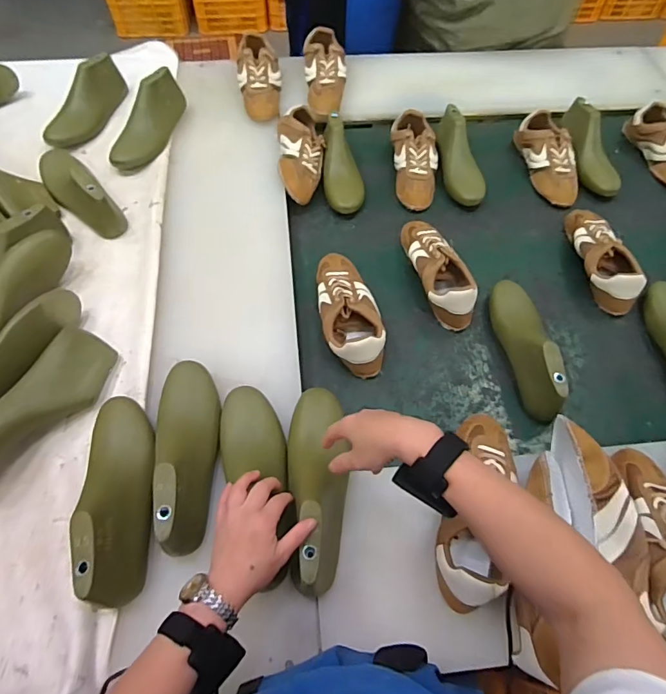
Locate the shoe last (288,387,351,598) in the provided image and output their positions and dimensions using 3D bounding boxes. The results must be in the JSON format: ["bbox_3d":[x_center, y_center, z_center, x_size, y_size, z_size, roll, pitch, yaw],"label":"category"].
[{"bbox_3d":[-0.017,0.171,0.592,0.079,0.095,0.261,-2,52,-2],"label":"shoe last"}]

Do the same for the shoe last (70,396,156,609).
[{"bbox_3d":[-0.275,0.179,0.573,0.078,0.093,0.260,-10,61,-7],"label":"shoe last"}]

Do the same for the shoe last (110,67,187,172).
[{"bbox_3d":[-0.387,-0.485,0.959,0.072,0.075,0.246,14,61,7],"label":"shoe last"}]

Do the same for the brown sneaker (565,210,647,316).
[{"bbox_3d":[0.509,-0.180,0.872,0.082,0.076,0.243,-3,60,-3],"label":"brown sneaker"}]

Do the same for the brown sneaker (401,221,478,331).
[{"bbox_3d":[0.191,-0.149,0.842,0.084,0.071,0.249,-12,61,-8],"label":"brown sneaker"}]

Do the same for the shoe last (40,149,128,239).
[{"bbox_3d":[-0.494,-0.312,0.859,0.085,0.090,0.283,-35,67,-19],"label":"shoe last"}]

